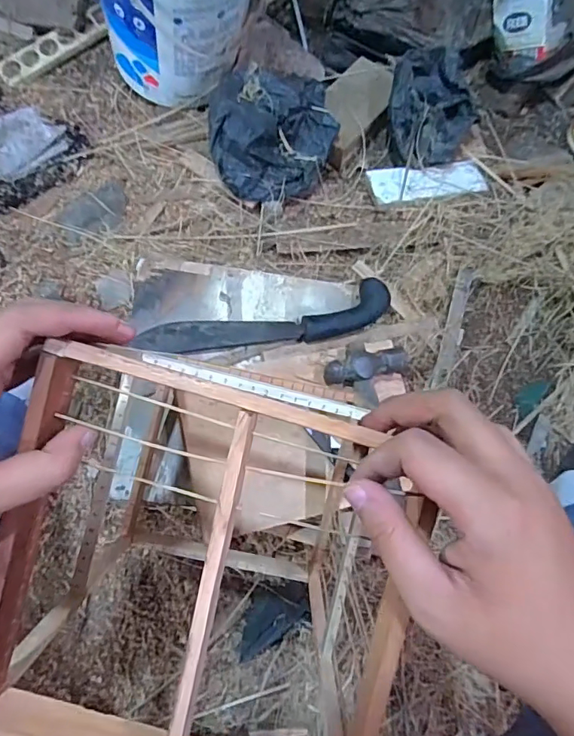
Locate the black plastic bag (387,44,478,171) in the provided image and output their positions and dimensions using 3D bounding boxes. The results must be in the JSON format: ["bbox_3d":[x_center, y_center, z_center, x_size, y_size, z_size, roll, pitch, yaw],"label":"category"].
[{"bbox_3d":[0.286,-0.517,0.960,0.168,0.093,0.215,18,70,5],"label":"black plastic bag"}]

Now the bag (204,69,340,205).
[{"bbox_3d":[-0.025,-0.437,0.912,0.233,0.139,0.188,-23,72,-10],"label":"bag"}]

